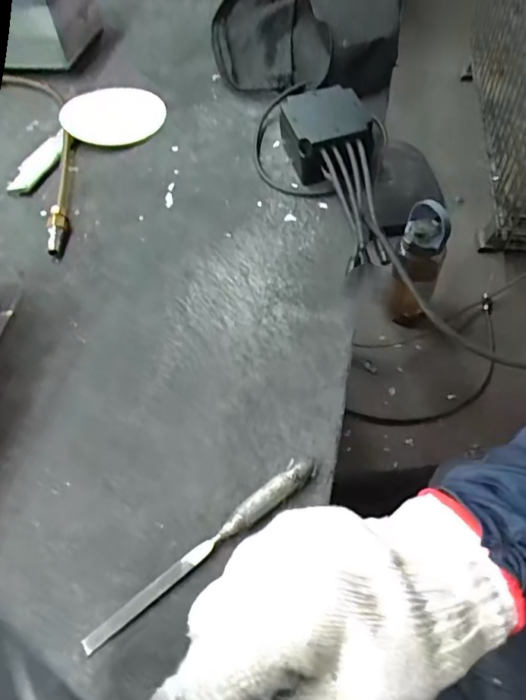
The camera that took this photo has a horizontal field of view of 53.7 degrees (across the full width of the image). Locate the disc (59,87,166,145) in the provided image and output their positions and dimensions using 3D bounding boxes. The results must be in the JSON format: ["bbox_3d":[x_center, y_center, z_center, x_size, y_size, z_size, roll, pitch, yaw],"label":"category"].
[{"bbox_3d":[-0.170,-0.270,0.593,0.115,0.017,0.093,-1,57,4],"label":"disc"}]

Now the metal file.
[{"bbox_3d":[-0.037,0.128,0.331,0.173,0.017,0.016,-35,61,-17],"label":"metal file"}]

